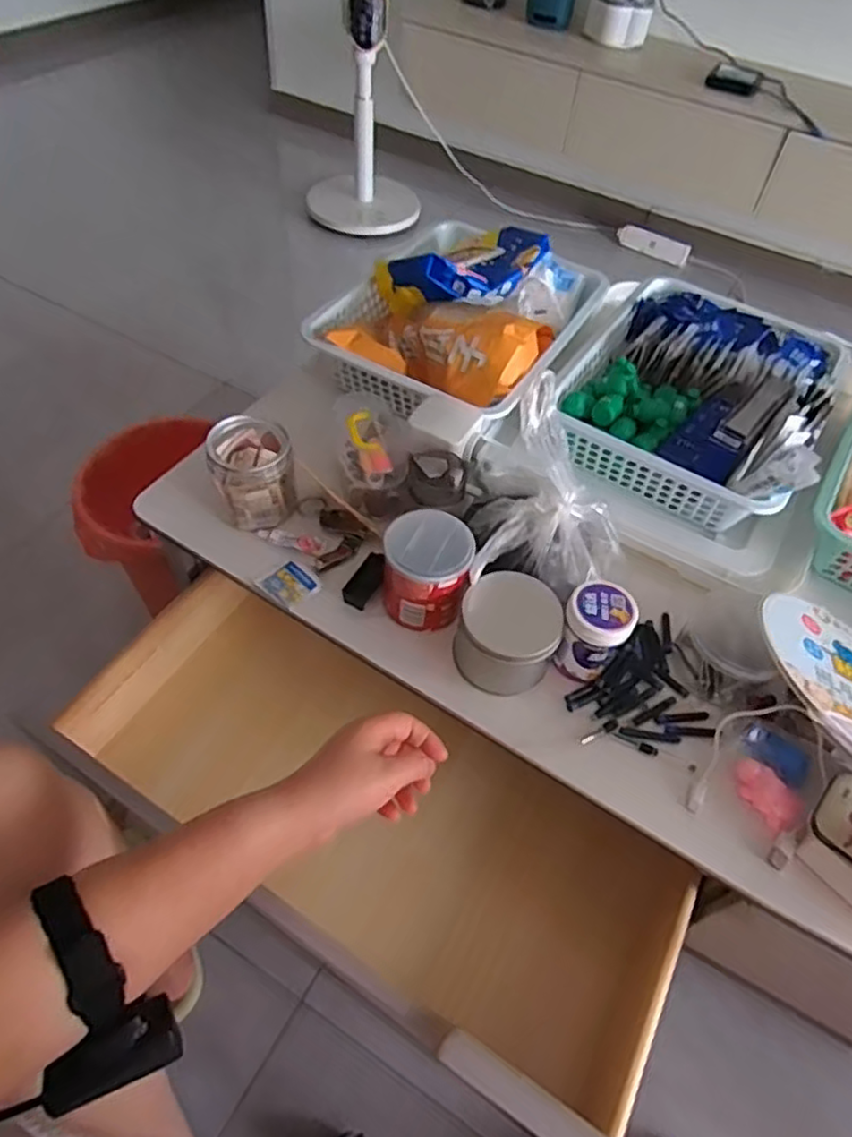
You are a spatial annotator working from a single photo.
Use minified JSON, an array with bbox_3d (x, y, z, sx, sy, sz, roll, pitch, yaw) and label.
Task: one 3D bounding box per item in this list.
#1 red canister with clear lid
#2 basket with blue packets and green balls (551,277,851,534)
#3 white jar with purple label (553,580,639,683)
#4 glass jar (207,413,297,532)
[{"bbox_3d":[0.000,0.002,0.584,0.070,0.080,0.067,9,52,2],"label":"red canister with clear lid"},{"bbox_3d":[0.305,-0.204,0.746,0.252,0.105,0.328,28,55,16],"label":"basket with blue packets and green balls"},{"bbox_3d":[0.138,0.054,0.565,0.052,0.079,0.054,2,52,-3],"label":"white jar with purple label"},{"bbox_3d":[-0.164,-0.092,0.644,0.073,0.083,0.078,2,52,-3],"label":"glass jar"}]

